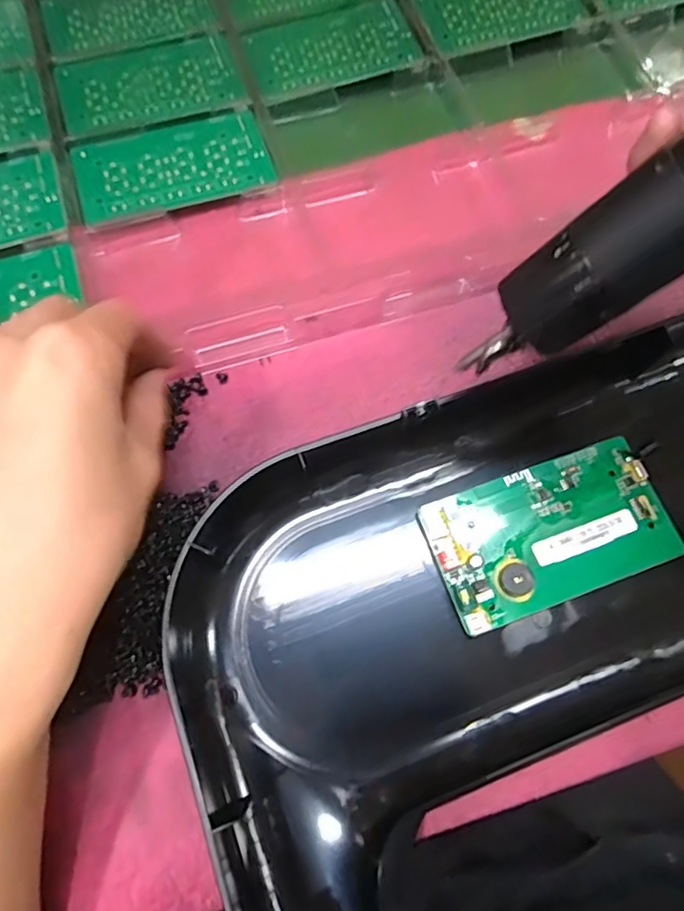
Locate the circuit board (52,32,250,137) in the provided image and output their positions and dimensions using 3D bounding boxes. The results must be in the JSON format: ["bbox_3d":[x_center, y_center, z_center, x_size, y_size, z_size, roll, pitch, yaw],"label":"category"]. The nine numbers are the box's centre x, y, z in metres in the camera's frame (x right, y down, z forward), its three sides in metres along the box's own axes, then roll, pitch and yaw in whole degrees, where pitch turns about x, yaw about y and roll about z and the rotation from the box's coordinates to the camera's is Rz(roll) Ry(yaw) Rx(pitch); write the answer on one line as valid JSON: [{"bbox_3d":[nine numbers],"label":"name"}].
[{"bbox_3d":[-0.117,-0.229,0.348,0.106,0.004,0.064,-19,72,-7],"label":"circuit board"}]

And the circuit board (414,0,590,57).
[{"bbox_3d":[0.104,-0.298,0.379,0.108,0.005,0.059,-21,73,-8],"label":"circuit board"}]

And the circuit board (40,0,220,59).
[{"bbox_3d":[-0.138,-0.288,0.370,0.103,0.004,0.062,-17,72,-7],"label":"circuit board"}]

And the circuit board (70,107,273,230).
[{"bbox_3d":[-0.095,-0.164,0.322,0.105,0.006,0.060,-18,72,-7],"label":"circuit board"}]

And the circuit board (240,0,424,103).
[{"bbox_3d":[-0.008,-0.263,0.364,0.106,0.004,0.060,-21,73,-8],"label":"circuit board"}]

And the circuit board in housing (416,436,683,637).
[{"bbox_3d":[0.094,0.034,0.258,0.106,0.012,0.060,-19,72,-7],"label":"circuit board in housing"}]

